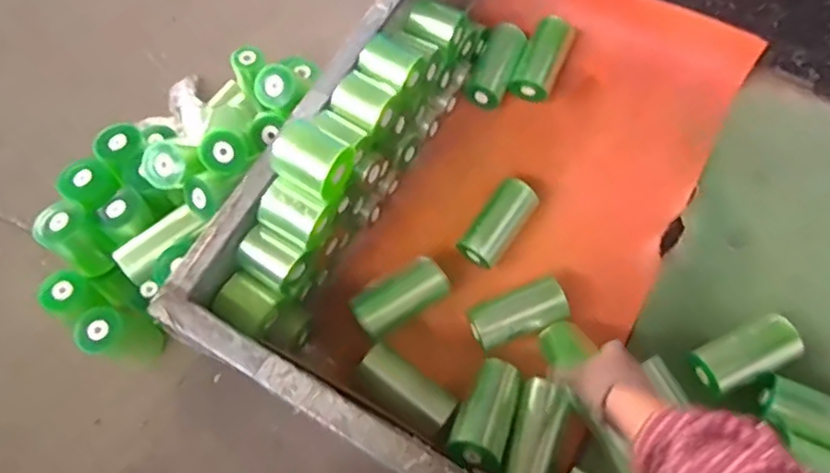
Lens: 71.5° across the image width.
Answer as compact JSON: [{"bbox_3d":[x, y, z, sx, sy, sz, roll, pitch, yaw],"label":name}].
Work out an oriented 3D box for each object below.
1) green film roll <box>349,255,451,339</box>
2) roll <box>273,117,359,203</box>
[{"bbox_3d":[-0.019,0.081,0.747,0.122,0.048,0.056,-30,67,-18],"label":"green film roll"},{"bbox_3d":[-0.112,-0.084,0.634,0.076,0.052,0.063,30,64,13],"label":"roll"}]

